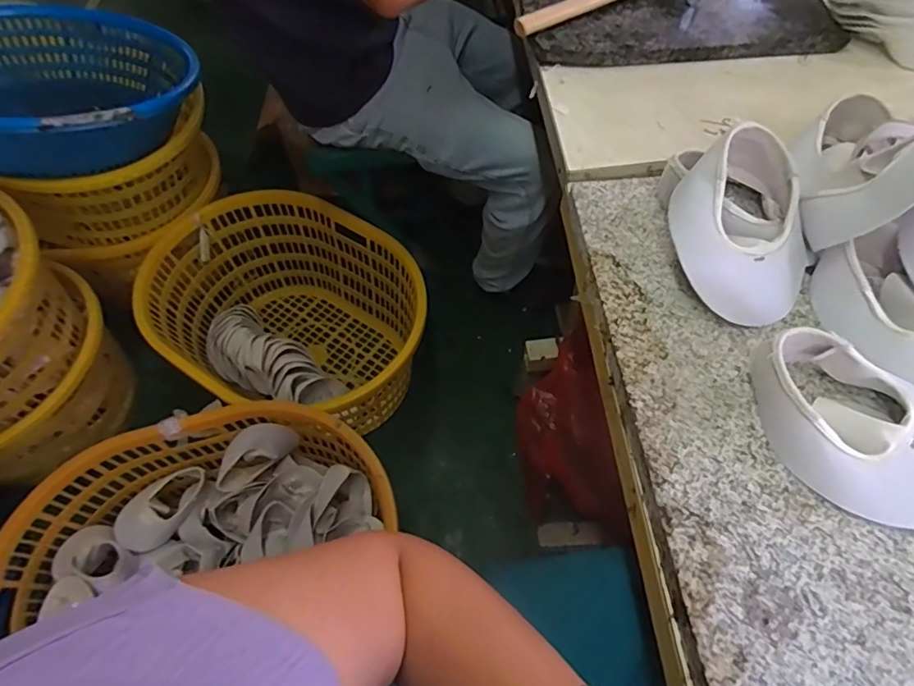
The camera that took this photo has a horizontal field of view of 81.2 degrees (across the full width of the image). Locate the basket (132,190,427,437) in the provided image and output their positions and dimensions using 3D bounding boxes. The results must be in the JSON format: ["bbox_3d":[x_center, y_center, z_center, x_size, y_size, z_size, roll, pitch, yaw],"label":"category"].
[{"bbox_3d":[-0.336,-0.063,1.198,0.591,0.285,0.424,24,63,14],"label":"basket"}]

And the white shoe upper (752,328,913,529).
[{"bbox_3d":[0.288,0.056,0.371,0.121,0.048,0.145,-19,61,-10],"label":"white shoe upper"}]

